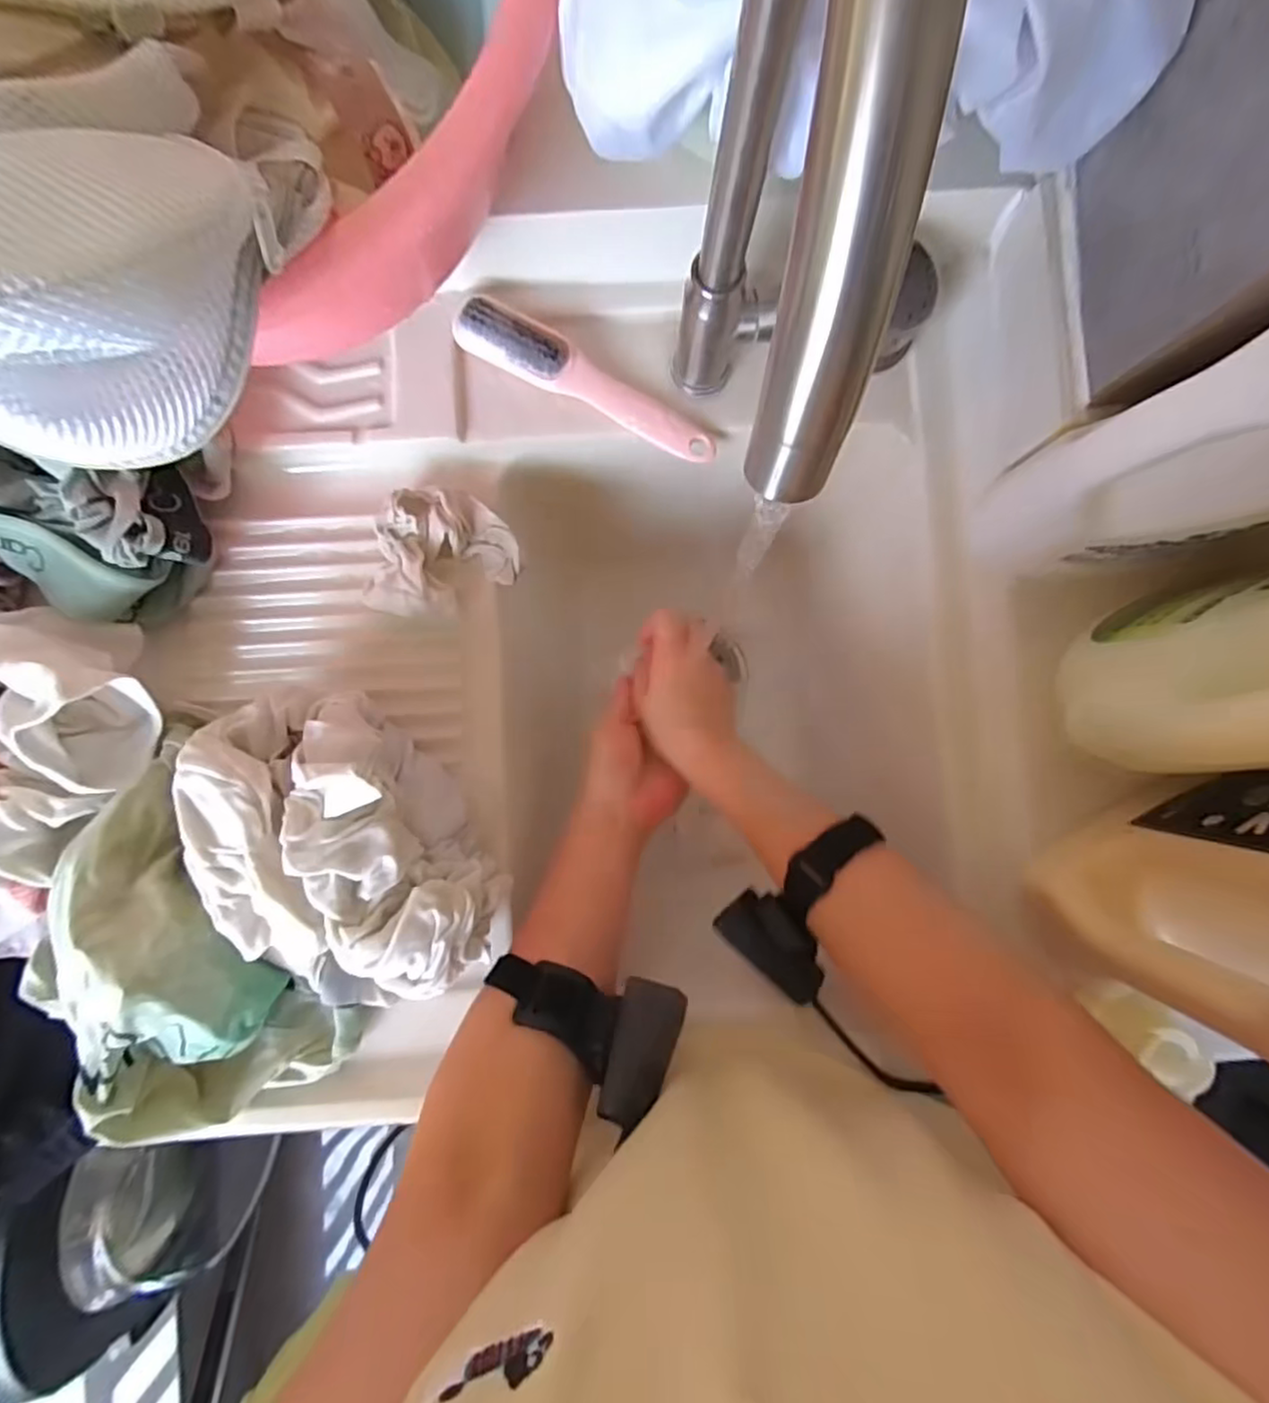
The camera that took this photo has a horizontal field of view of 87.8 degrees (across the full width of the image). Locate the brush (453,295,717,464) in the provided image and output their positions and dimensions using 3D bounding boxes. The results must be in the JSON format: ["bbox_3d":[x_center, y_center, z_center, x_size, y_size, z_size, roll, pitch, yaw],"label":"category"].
[{"bbox_3d":[-0.032,-0.211,0.432,0.185,0.020,0.032,29,87,0],"label":"brush"}]

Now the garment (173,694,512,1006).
[{"bbox_3d":[-0.166,0.084,0.377,0.130,0.089,0.184,-21,88,-2],"label":"garment"}]

